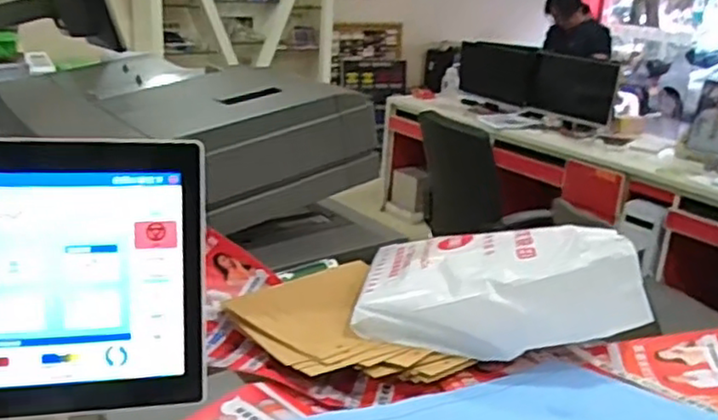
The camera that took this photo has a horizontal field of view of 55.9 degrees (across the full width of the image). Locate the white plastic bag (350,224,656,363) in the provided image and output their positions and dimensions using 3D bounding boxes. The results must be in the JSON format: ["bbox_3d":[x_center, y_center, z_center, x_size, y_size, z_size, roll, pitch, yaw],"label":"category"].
[{"bbox_3d":[0.198,0.082,0.995,0.370,0.164,0.229,6,20,7],"label":"white plastic bag"}]

